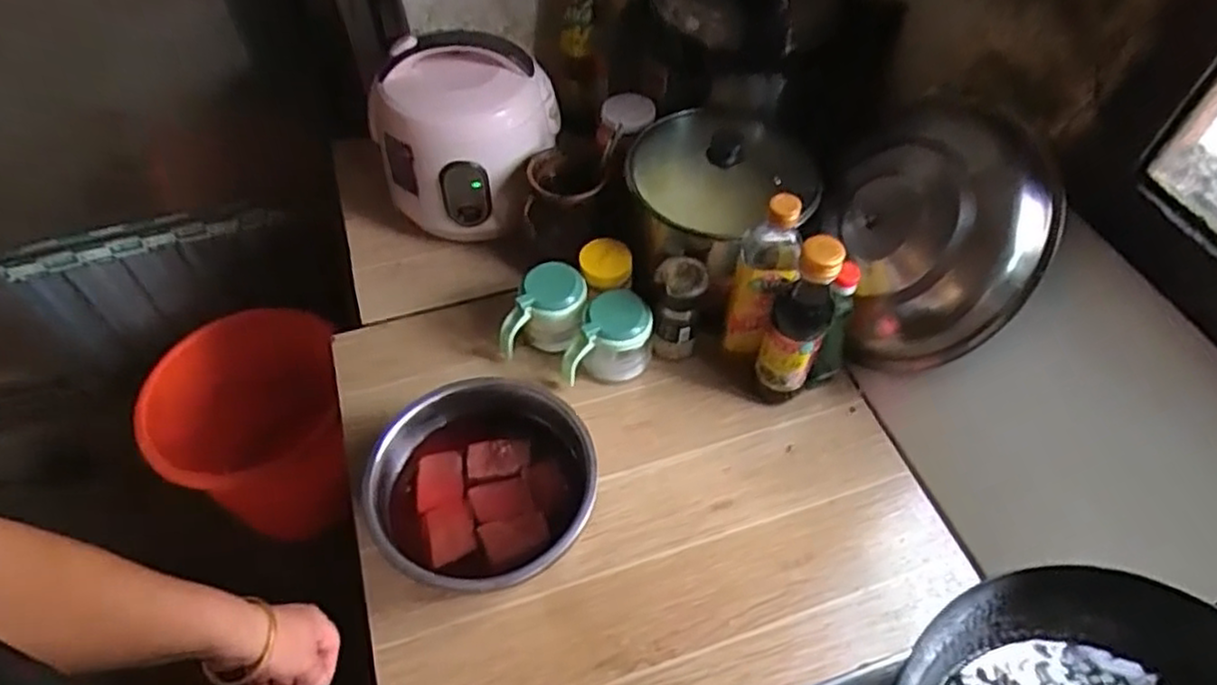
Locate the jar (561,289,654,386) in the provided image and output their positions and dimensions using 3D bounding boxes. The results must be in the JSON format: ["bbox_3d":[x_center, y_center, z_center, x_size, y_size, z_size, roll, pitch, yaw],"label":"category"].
[{"bbox_3d":[-0.001,-0.002,0.860,0.107,0.098,0.072,-2,55,-1],"label":"jar"}]

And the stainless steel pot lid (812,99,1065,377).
[{"bbox_3d":[0.344,-0.117,0.811,0.297,0.073,0.248,-52,57,17],"label":"stainless steel pot lid"}]

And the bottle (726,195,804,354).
[{"bbox_3d":[0.168,-0.071,0.793,0.061,0.212,0.059,0,55,0],"label":"bottle"}]

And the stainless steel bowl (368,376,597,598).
[{"bbox_3d":[-0.125,0.149,0.734,0.203,0.097,0.211,0,55,0],"label":"stainless steel bowl"}]

